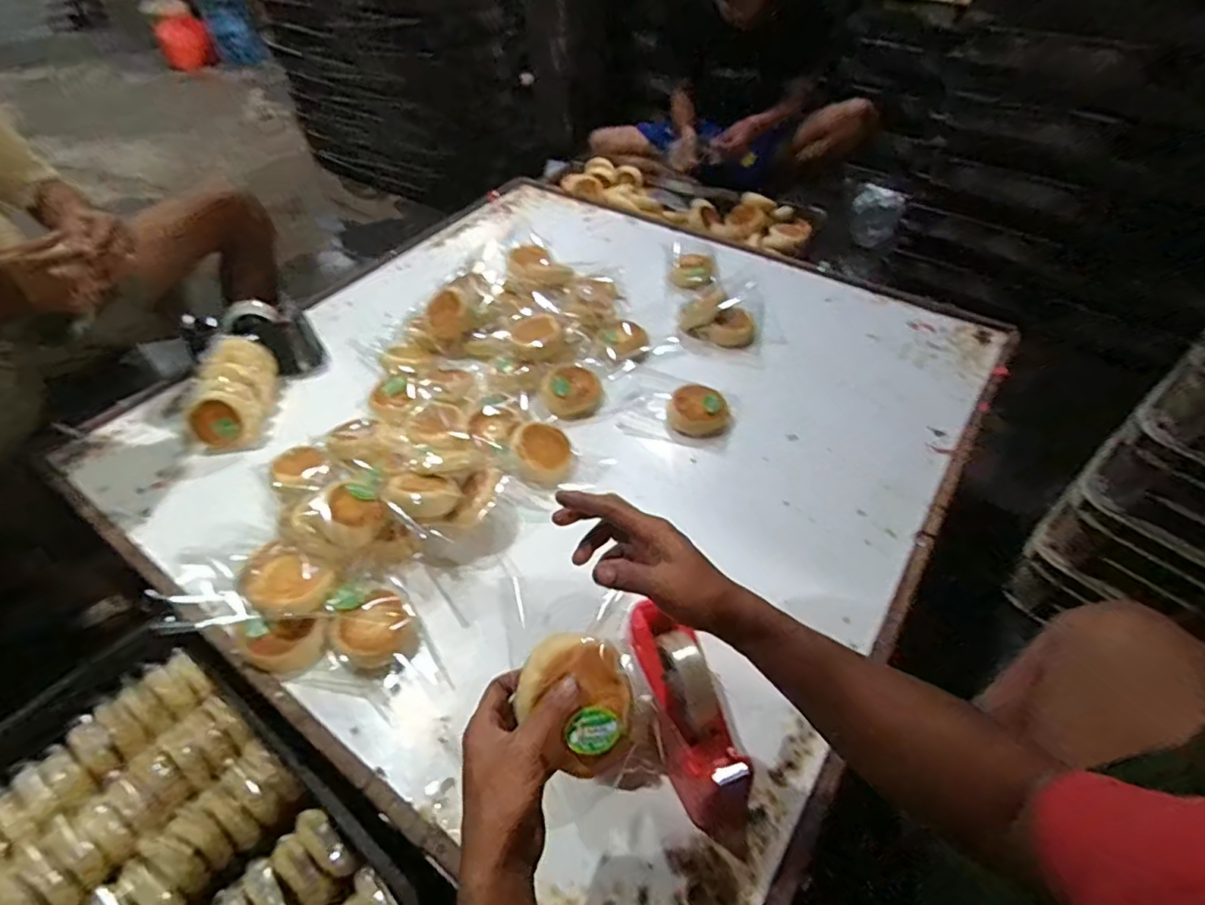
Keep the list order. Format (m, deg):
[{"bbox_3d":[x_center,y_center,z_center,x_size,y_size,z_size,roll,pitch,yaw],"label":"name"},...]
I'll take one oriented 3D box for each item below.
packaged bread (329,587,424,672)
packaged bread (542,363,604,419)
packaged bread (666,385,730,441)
[{"bbox_3d":[-0.261,0.214,0.700,0.104,0.036,0.089,35,57,29],"label":"packaged bread"},{"bbox_3d":[-0.049,-0.105,0.990,0.098,0.042,0.105,0,47,0],"label":"packaged bread"},{"bbox_3d":[0.153,-0.067,0.952,0.095,0.038,0.092,0,47,0],"label":"packaged bread"}]

